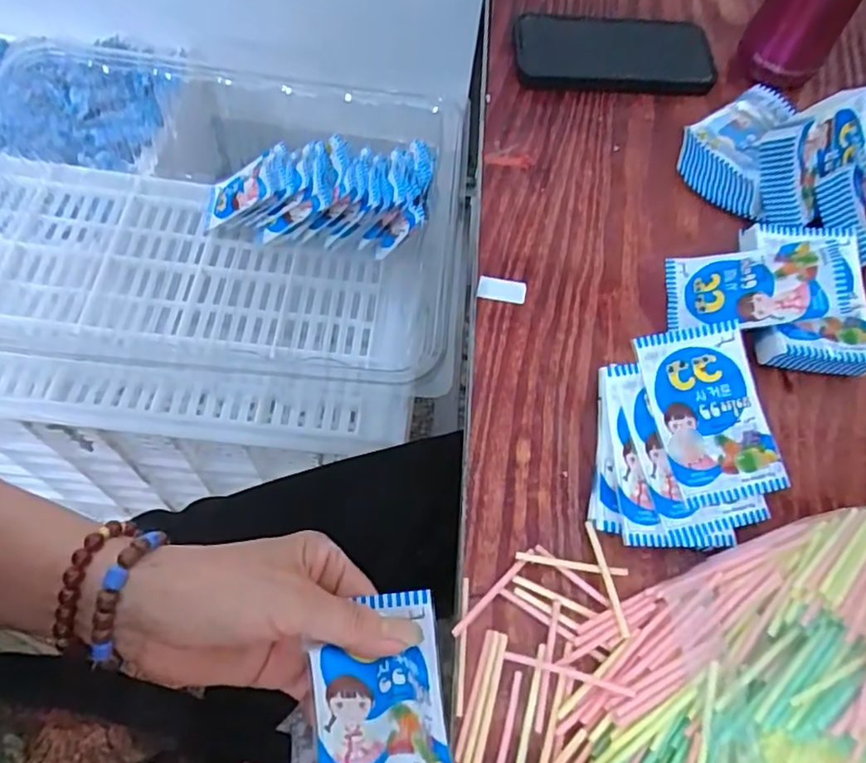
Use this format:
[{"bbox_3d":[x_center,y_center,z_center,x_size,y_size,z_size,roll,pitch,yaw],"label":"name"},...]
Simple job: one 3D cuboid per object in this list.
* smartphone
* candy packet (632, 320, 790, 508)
[{"bbox_3d":[0.152,-0.273,0.524,0.165,0.017,0.078,6,63,-1],"label":"smartphone"},{"bbox_3d":[0.164,0.018,0.373,0.066,0.008,0.102,-11,76,-7],"label":"candy packet"}]

